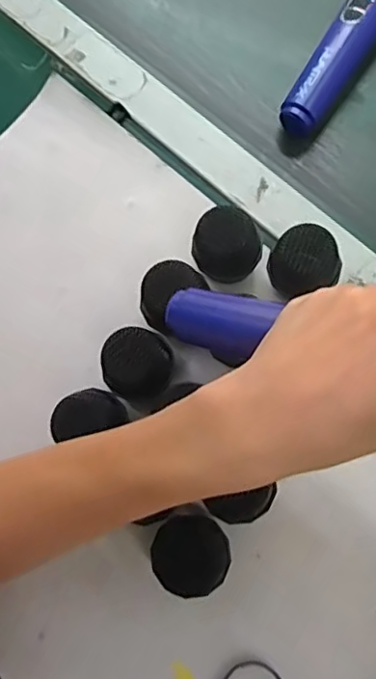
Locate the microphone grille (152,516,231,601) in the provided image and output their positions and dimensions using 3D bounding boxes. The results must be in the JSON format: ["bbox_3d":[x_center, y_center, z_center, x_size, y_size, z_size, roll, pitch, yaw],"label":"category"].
[{"bbox_3d":[0.002,0.139,0.374,0.047,0.033,0.047,-1,77,5],"label":"microphone grille"}]

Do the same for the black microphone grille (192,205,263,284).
[{"bbox_3d":[0.027,-0.062,0.407,0.046,0.056,0.043,10,79,8],"label":"black microphone grille"}]

